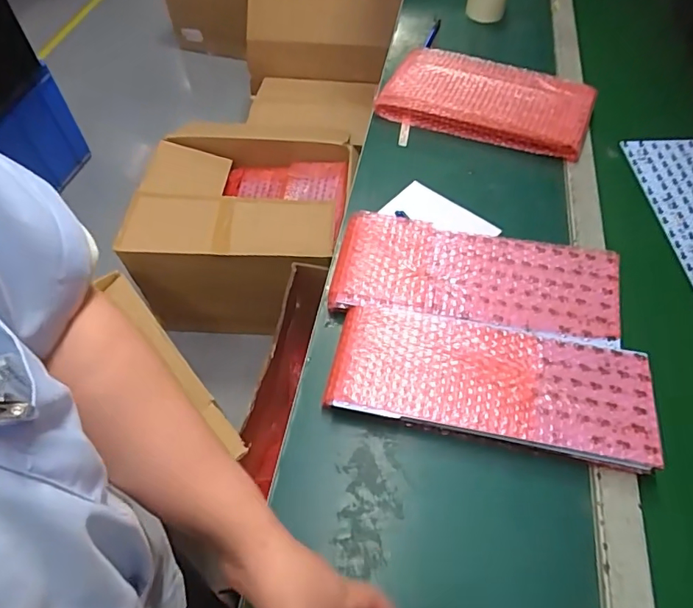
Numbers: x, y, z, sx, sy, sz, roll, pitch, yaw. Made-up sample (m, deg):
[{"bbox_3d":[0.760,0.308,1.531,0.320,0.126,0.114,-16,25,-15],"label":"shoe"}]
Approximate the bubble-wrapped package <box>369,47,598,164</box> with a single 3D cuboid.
[{"bbox_3d":[0.226,-0.332,0.793,0.319,0.036,0.168,20,58,14],"label":"bubble-wrapped package"}]

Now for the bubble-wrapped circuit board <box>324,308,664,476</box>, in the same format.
[{"bbox_3d":[0.147,0.083,0.513,0.318,0.036,0.122,10,57,7],"label":"bubble-wrapped circuit board"}]

